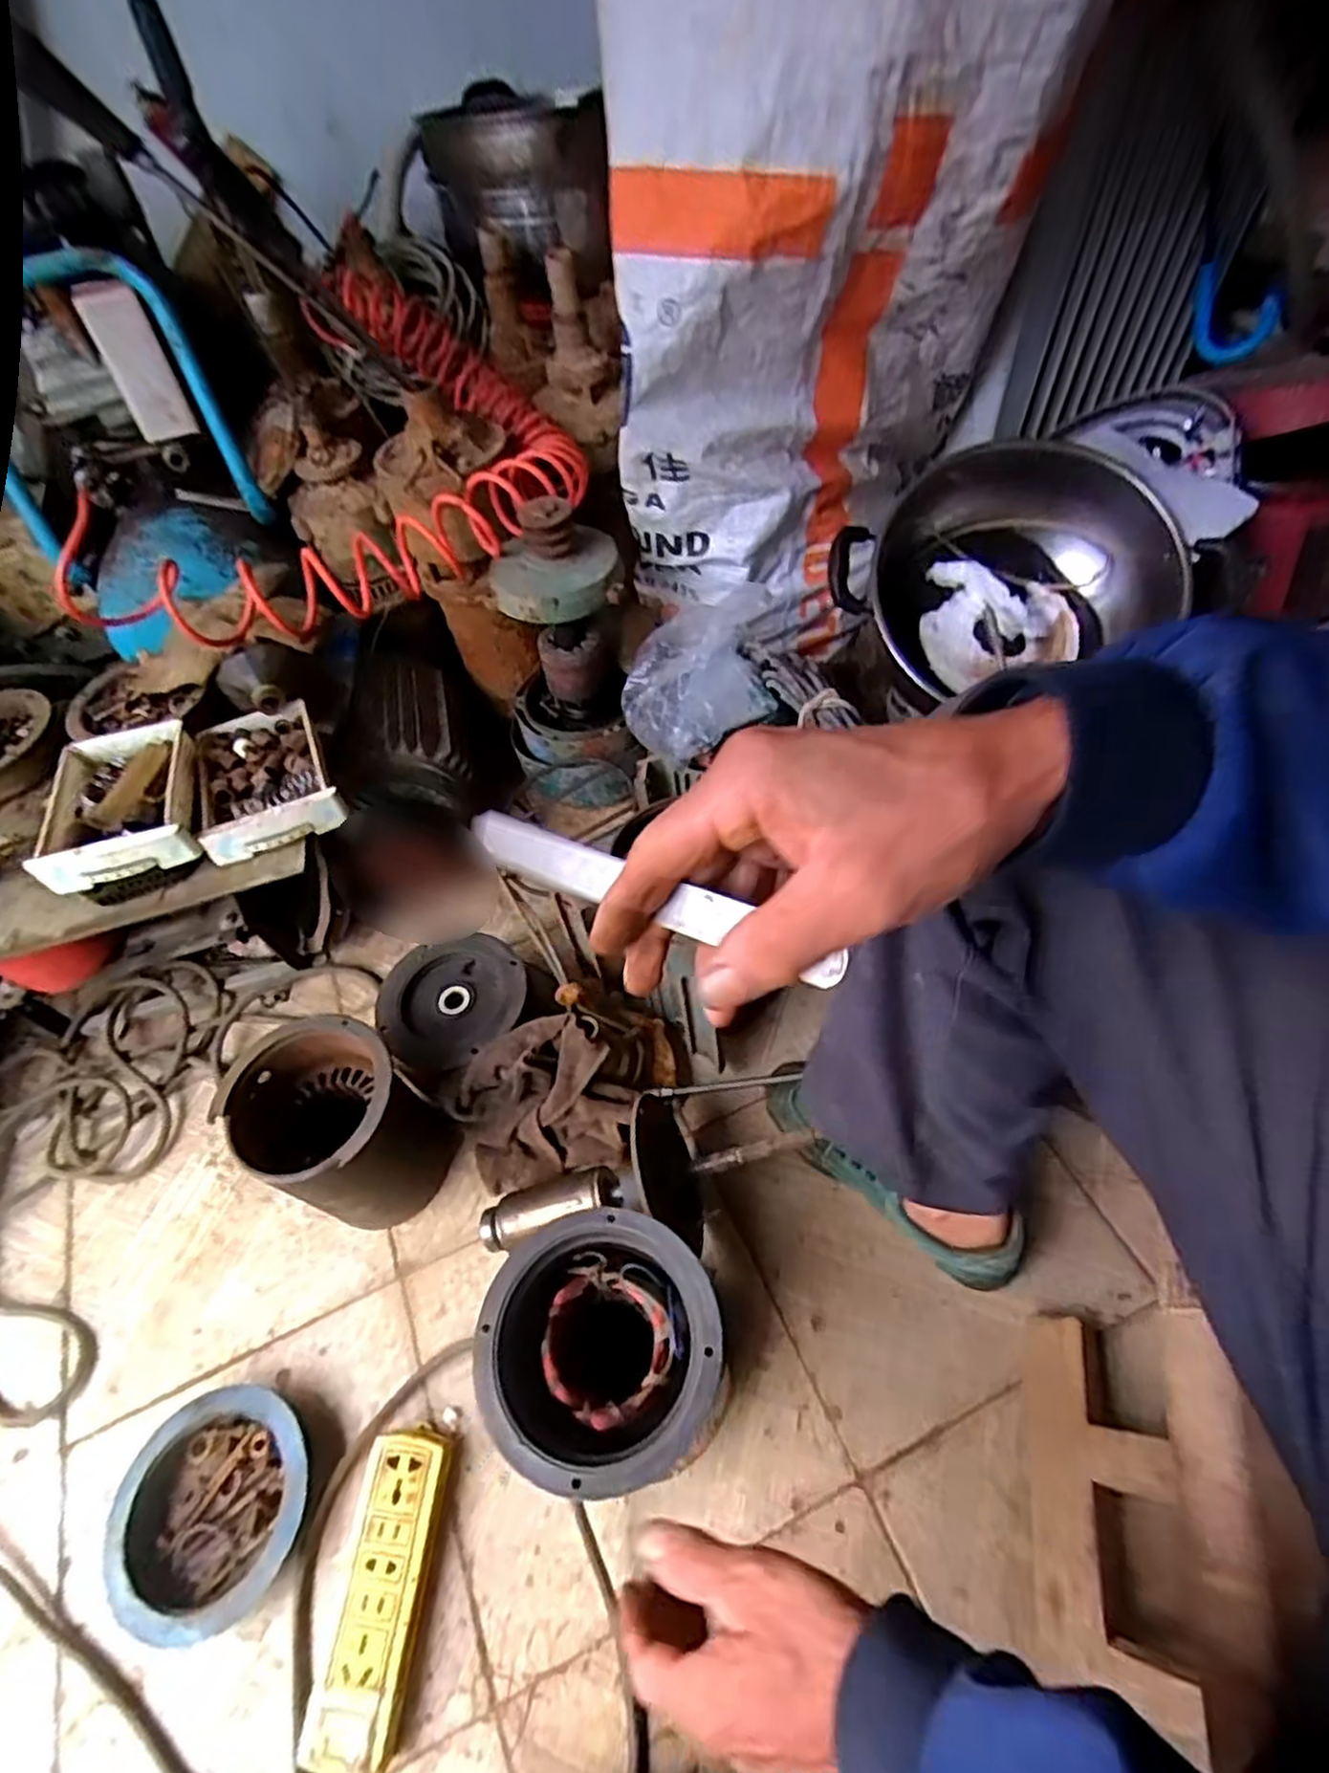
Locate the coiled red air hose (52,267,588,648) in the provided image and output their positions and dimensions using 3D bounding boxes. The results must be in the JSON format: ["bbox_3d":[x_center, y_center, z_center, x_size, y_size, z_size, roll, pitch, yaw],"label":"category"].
[{"bbox_3d":[-0.399,-0.510,0.902,0.552,0.211,0.535,-21,55,-9],"label":"coiled red air hose"}]

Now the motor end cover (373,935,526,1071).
[{"bbox_3d":[-0.210,0.107,0.741,0.138,0.021,0.144,-14,54,-4],"label":"motor end cover"}]

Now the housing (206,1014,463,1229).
[{"bbox_3d":[-0.284,0.225,0.687,0.136,0.196,0.124,-3,54,4],"label":"housing"}]

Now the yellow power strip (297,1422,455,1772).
[{"bbox_3d":[-0.212,0.524,0.564,0.066,0.030,0.187,0,52,5],"label":"yellow power strip"}]

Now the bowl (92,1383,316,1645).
[{"bbox_3d":[-0.363,0.495,0.604,0.158,0.038,0.155,-2,52,3],"label":"bowl"}]

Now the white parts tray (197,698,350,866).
[{"bbox_3d":[-0.412,-0.115,0.769,0.126,0.039,0.186,-25,56,-12],"label":"white parts tray"}]

